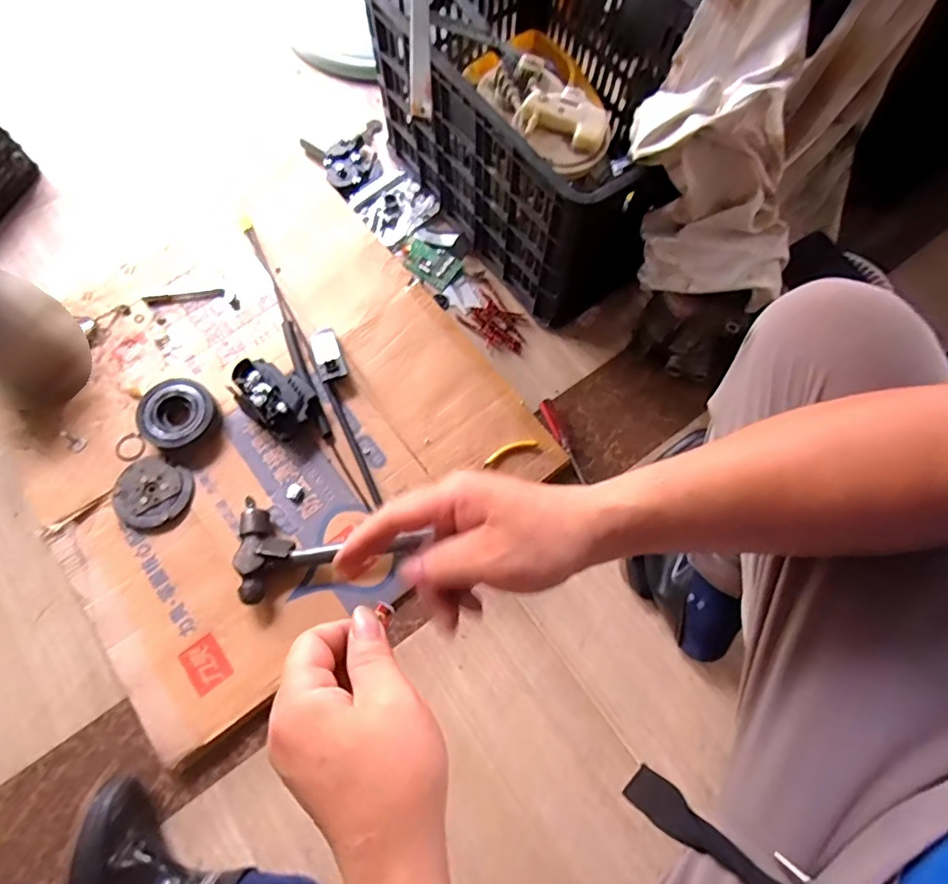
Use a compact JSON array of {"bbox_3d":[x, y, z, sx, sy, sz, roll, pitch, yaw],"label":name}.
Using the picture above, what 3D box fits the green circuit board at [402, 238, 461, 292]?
[{"bbox_3d":[-0.074,-0.296,0.912,0.091,0.011,0.066,33,73,11],"label":"green circuit board"}]

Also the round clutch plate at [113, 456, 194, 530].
[{"bbox_3d":[-0.454,0.073,0.774,0.103,0.015,0.097,0,69,0],"label":"round clutch plate"}]

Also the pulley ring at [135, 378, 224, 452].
[{"bbox_3d":[-0.430,-0.040,0.801,0.106,0.039,0.104,0,69,0],"label":"pulley ring"}]

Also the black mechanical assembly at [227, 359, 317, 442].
[{"bbox_3d":[-0.285,-0.062,0.791,0.115,0.068,0.084,36,75,11],"label":"black mechanical assembly"}]

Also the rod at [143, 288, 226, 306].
[{"bbox_3d":[-0.469,-0.234,0.890,0.129,0.006,0.019,-7,70,-3],"label":"rod"}]

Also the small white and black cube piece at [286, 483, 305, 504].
[{"bbox_3d":[-0.253,0.072,0.777,0.028,0.006,0.022,40,74,13],"label":"small white and black cube piece"}]

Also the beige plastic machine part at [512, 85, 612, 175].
[{"bbox_3d":[0.105,-0.380,0.666,0.112,0.032,0.093,25,73,8],"label":"beige plastic machine part"}]

